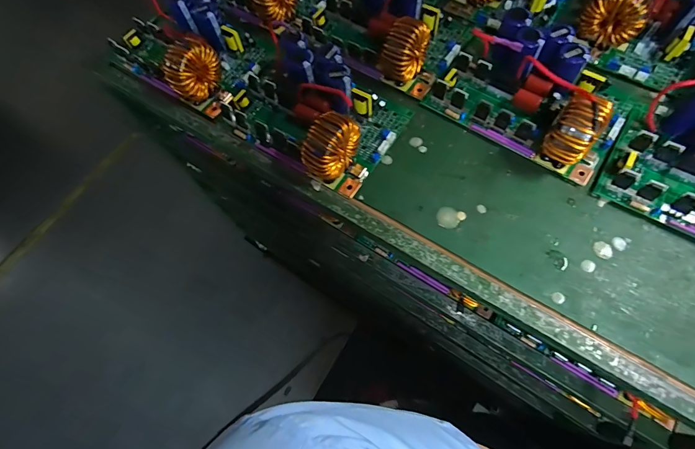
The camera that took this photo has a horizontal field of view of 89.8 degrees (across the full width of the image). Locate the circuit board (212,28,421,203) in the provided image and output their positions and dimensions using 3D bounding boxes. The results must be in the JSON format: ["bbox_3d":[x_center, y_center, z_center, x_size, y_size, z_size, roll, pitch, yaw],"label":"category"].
[{"bbox_3d":[-0.043,-0.142,0.393,0.202,0.059,0.147,31,73,16],"label":"circuit board"}]

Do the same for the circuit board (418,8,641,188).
[{"bbox_3d":[0.208,-0.164,0.387,0.217,0.062,0.159,35,74,17],"label":"circuit board"}]

